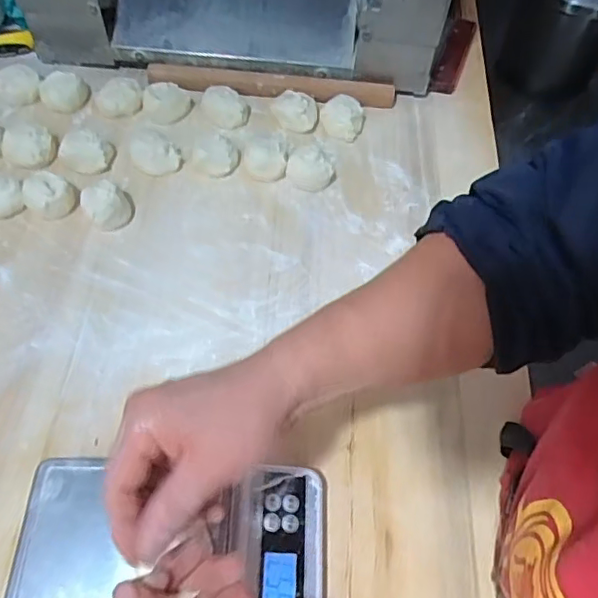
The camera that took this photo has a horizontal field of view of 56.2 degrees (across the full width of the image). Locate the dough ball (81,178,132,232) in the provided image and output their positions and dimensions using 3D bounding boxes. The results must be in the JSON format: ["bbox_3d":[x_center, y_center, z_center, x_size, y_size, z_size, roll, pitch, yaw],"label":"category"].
[{"bbox_3d":[-0.199,-0.097,0.579,0.047,0.032,0.048,-22,63,-16],"label":"dough ball"}]

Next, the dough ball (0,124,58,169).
[{"bbox_3d":[-0.296,-0.168,0.613,0.055,0.033,0.046,-26,64,-18],"label":"dough ball"}]

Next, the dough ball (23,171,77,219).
[{"bbox_3d":[-0.255,-0.106,0.577,0.048,0.039,0.039,-26,64,-18],"label":"dough ball"}]

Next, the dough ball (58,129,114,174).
[{"bbox_3d":[-0.236,-0.163,0.621,0.053,0.027,0.041,22,60,10],"label":"dough ball"}]

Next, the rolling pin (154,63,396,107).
[{"bbox_3d":[-0.032,-0.263,0.687,0.299,0.025,0.024,3,59,-2],"label":"rolling pin"}]

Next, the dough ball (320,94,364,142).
[{"bbox_3d":[0.052,-0.221,0.675,0.050,0.027,0.057,6,59,0],"label":"dough ball"}]

